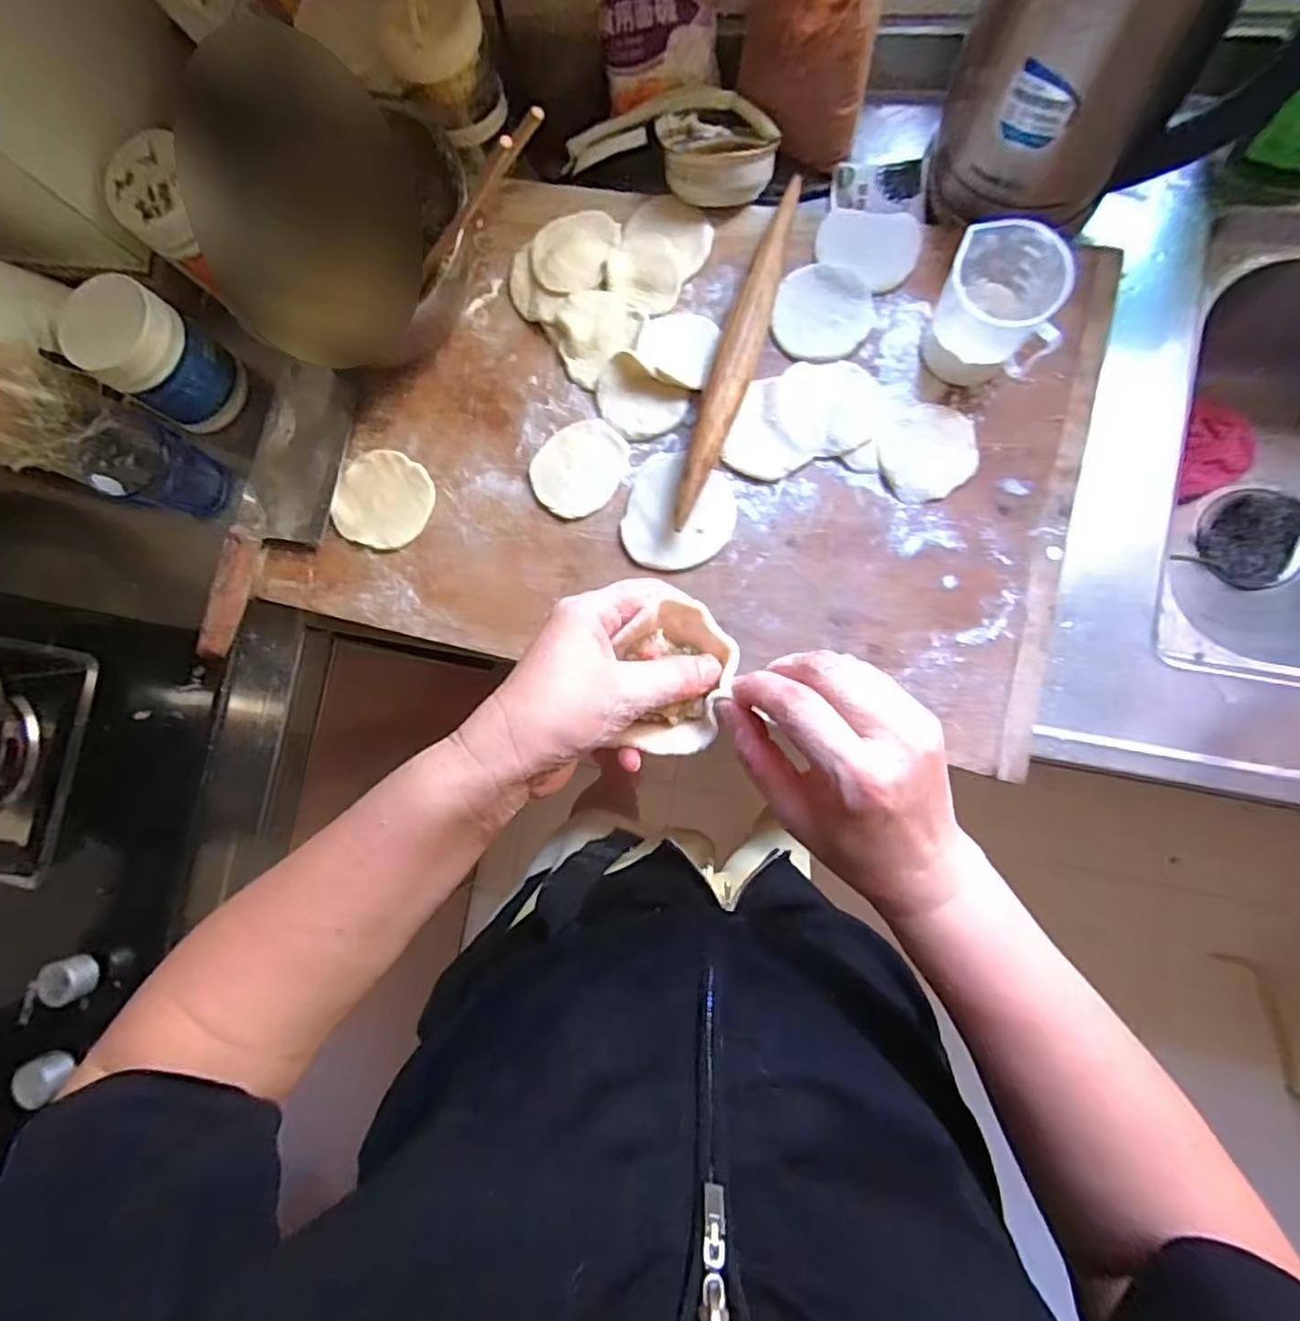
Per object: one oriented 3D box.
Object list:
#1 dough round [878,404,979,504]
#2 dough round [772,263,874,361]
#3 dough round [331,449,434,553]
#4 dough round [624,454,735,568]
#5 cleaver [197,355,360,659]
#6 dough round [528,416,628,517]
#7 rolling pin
[{"bbox_3d":[0.222,-0.167,0.508,0.073,0.006,0.078,-1,84,8],"label":"dough round"},{"bbox_3d":[0.143,-0.289,0.527,0.078,0.007,0.079,-1,84,8],"label":"dough round"},{"bbox_3d":[-0.241,-0.145,0.575,0.091,0.007,0.085,-1,84,8],"label":"dough round"},{"bbox_3d":[0.024,-0.124,0.531,0.089,0.009,0.096,-1,84,8],"label":"dough round"},{"bbox_3d":[-0.339,-0.144,0.581,0.099,0.032,0.277,3,85,8],"label":"cleaver"},{"bbox_3d":[-0.061,-0.167,0.551,0.084,0.004,0.076,-43,81,2],"label":"dough round"},{"bbox_3d":[0.072,-0.251,0.520,0.034,0.035,0.296,16,87,9],"label":"rolling pin"}]

